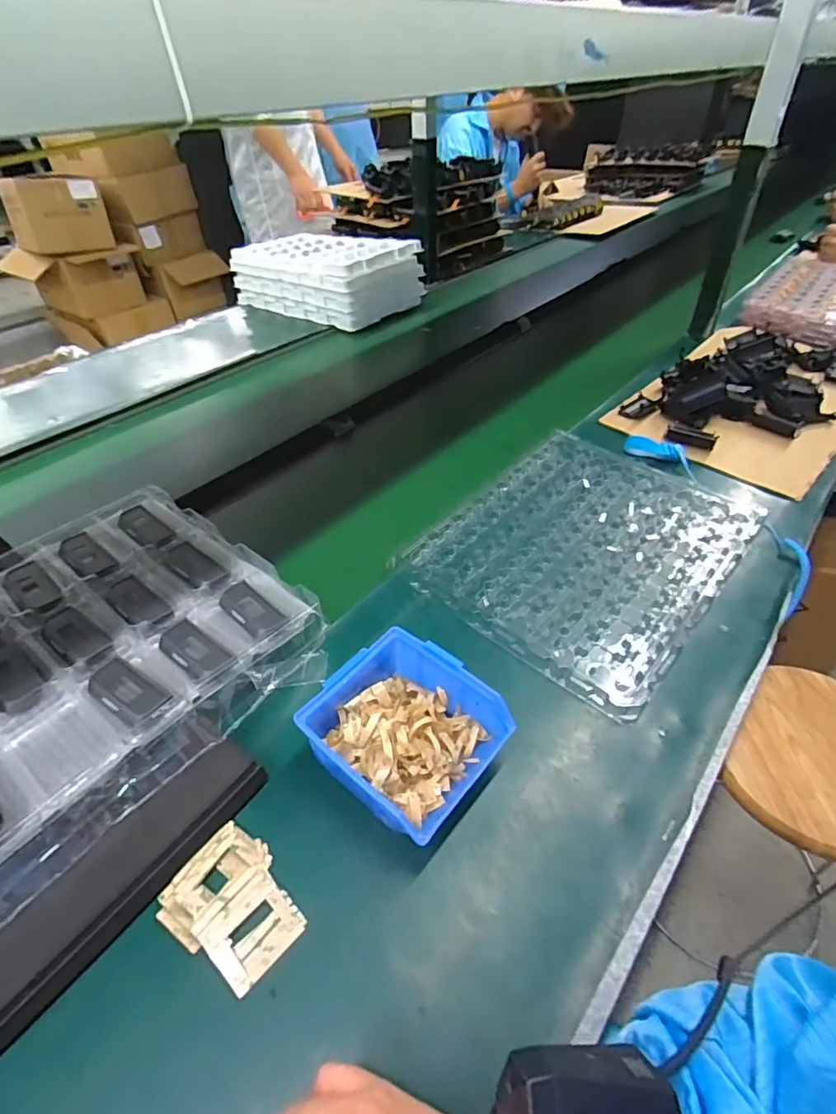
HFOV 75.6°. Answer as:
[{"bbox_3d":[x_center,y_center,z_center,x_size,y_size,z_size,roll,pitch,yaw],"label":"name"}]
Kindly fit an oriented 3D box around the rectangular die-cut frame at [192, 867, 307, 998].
[{"bbox_3d":[-0.114,0.252,0.367,0.052,0.010,0.055,32,54,30],"label":"rectangular die-cut frame"}]

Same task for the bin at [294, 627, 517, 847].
[{"bbox_3d":[-0.010,0.144,0.438,0.135,0.064,0.129,29,51,30],"label":"bin"}]

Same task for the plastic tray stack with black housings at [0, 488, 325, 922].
[{"bbox_3d":[-0.354,0.129,0.440,0.328,0.054,0.510,29,51,30],"label":"plastic tray stack with black housings"}]

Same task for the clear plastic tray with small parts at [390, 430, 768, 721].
[{"bbox_3d":[0.201,-0.022,0.644,0.297,0.015,0.389,30,52,31],"label":"clear plastic tray with small parts"}]

